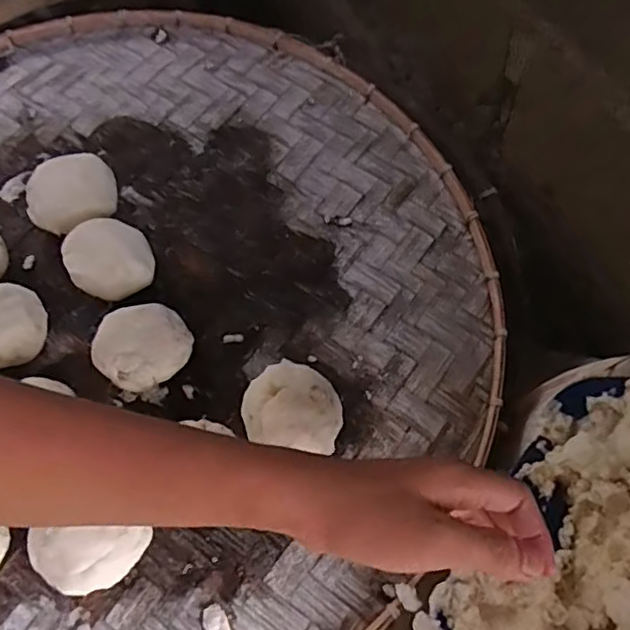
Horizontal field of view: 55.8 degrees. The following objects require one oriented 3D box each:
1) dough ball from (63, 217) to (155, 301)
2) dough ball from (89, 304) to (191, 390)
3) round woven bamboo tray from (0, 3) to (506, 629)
[{"bbox_3d":[-0.188,-0.048,0.556,0.071,0.062,0.065,-2,68,5],"label":"dough ball"},{"bbox_3d":[-0.152,0.029,0.525,0.072,0.051,0.077,-2,68,5],"label":"dough ball"},{"bbox_3d":[-0.172,-0.022,0.553,0.670,0.067,0.703,0,67,0],"label":"round woven bamboo tray"}]

